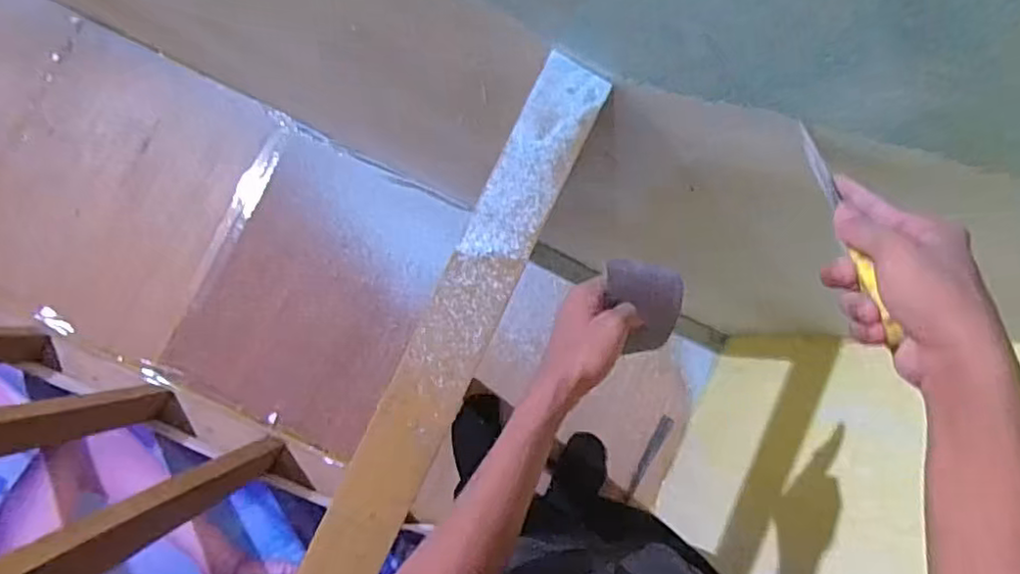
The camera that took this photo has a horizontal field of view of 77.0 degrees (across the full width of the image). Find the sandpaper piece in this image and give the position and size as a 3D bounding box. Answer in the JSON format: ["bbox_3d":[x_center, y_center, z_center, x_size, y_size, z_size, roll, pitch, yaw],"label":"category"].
[{"bbox_3d":[0.122,0.020,0.595,0.074,0.015,0.081,7,85,-4],"label":"sandpaper piece"}]

